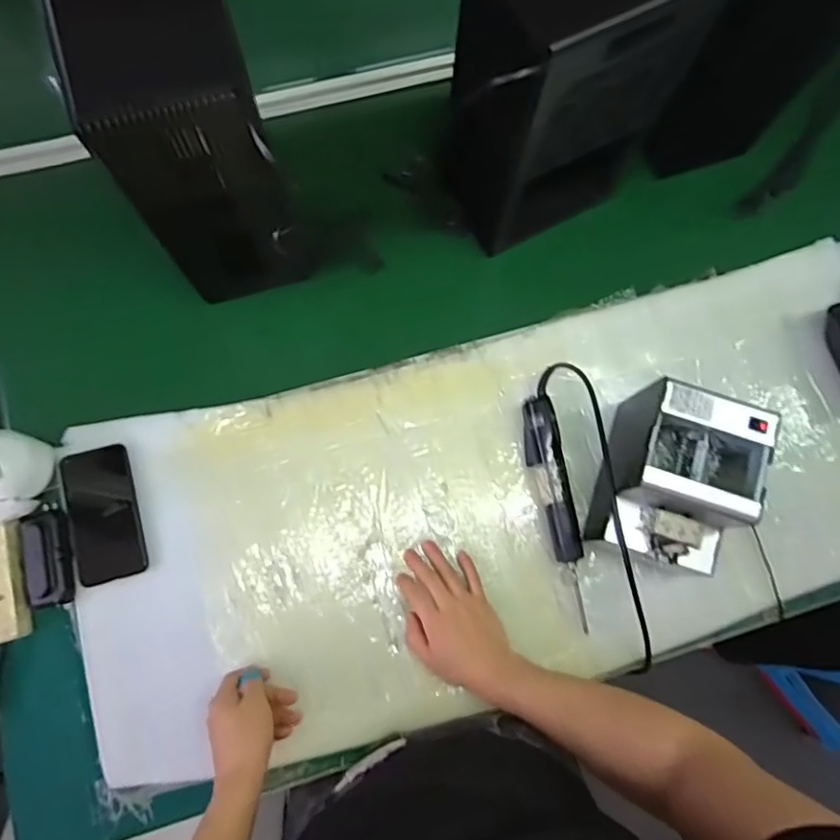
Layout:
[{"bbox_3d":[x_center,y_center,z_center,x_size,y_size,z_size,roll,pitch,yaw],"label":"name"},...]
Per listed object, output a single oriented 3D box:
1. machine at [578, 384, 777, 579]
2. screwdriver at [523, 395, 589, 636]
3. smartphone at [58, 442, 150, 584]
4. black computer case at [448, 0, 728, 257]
[{"bbox_3d":[0.285,0.069,0.651,0.131,0.148,0.171,16,77,1],"label":"machine"},{"bbox_3d":[0.165,0.105,0.694,0.040,0.036,0.266,-10,78,-4],"label":"screwdriver"},{"bbox_3d":[-0.373,0.110,0.680,0.077,0.008,0.153,-15,83,-10],"label":"smartphone"},{"bbox_3d":[0.151,-0.355,0.639,0.222,0.306,0.139,-33,81,-8],"label":"black computer case"}]

